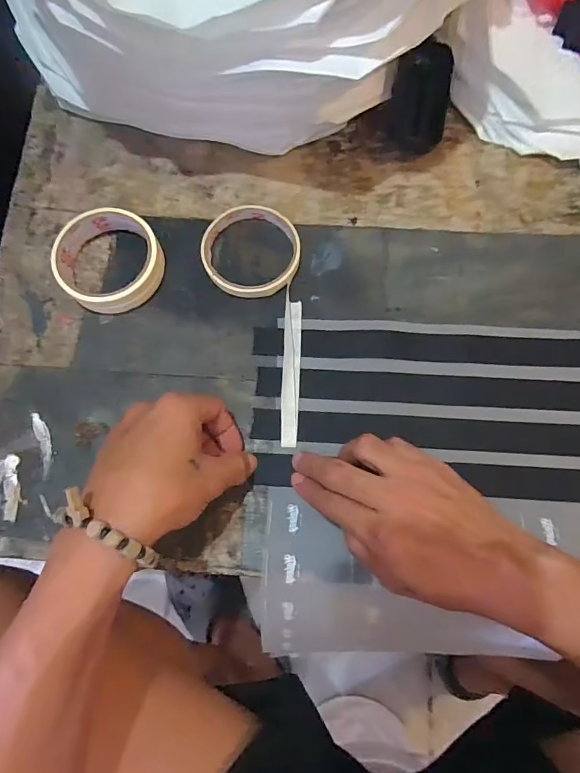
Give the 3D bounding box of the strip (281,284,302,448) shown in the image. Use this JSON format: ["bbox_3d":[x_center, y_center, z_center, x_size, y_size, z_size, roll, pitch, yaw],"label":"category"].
[{"bbox_3d":[0.001,-0.016,0.365,0.015,0.005,0.132,3,73,-1],"label":"strip"}]

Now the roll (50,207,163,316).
[{"bbox_3d":[-0.158,-0.110,0.379,0.090,0.027,0.085,0,75,1],"label":"roll"}]

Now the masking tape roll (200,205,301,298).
[{"bbox_3d":[-0.035,-0.120,0.388,0.086,0.013,0.082,0,75,1],"label":"masking tape roll"}]

